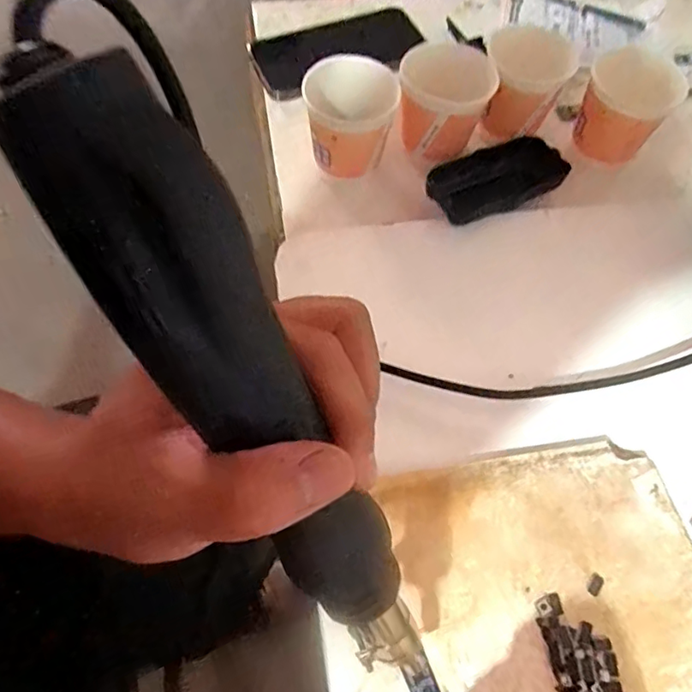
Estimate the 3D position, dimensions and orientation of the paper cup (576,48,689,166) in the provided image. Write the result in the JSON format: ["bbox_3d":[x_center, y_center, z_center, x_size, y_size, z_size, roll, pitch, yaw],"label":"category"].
[{"bbox_3d":[0.219,-0.185,0.440,0.065,0.071,0.060,1,62,-3],"label":"paper cup"}]

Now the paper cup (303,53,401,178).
[{"bbox_3d":[0.002,-0.170,0.424,0.064,0.075,0.063,0,62,-3],"label":"paper cup"}]

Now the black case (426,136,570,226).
[{"bbox_3d":[0.120,-0.131,0.437,0.106,0.020,0.053,-26,67,-16],"label":"black case"}]

